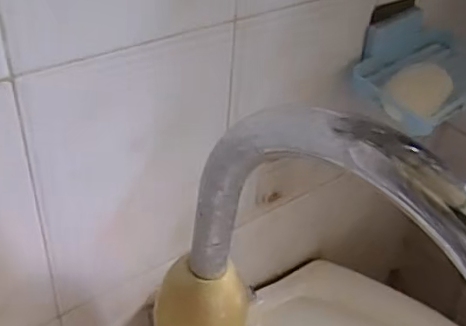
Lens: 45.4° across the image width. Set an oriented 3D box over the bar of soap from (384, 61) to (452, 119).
[{"bbox_3d":[0.158,-0.065,0.470,0.048,0.013,0.068,27,43,26],"label":"bar of soap"}]

